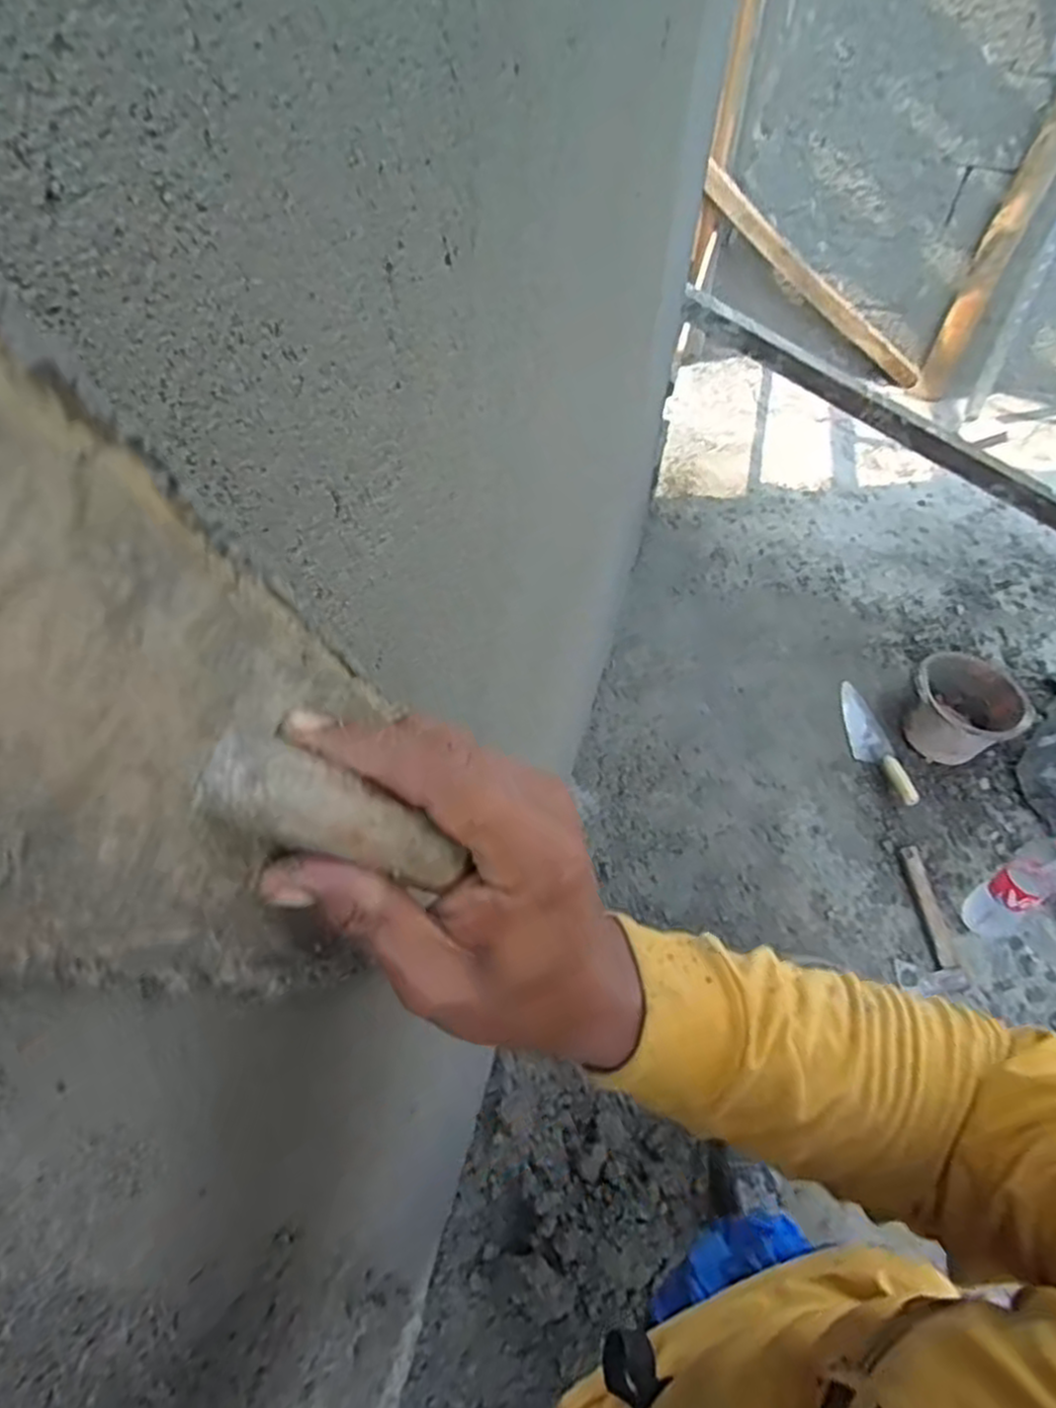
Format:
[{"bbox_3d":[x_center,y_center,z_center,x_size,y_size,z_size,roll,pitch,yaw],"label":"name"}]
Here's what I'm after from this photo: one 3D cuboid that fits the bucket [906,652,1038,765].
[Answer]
[{"bbox_3d":[0.976,0.005,1.684,0.227,0.183,0.236,1,55,-1],"label":"bucket"}]

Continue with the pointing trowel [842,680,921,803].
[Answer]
[{"bbox_3d":[0.799,0.078,1.724,0.087,0.092,0.366,-1,55,-2],"label":"pointing trowel"}]

